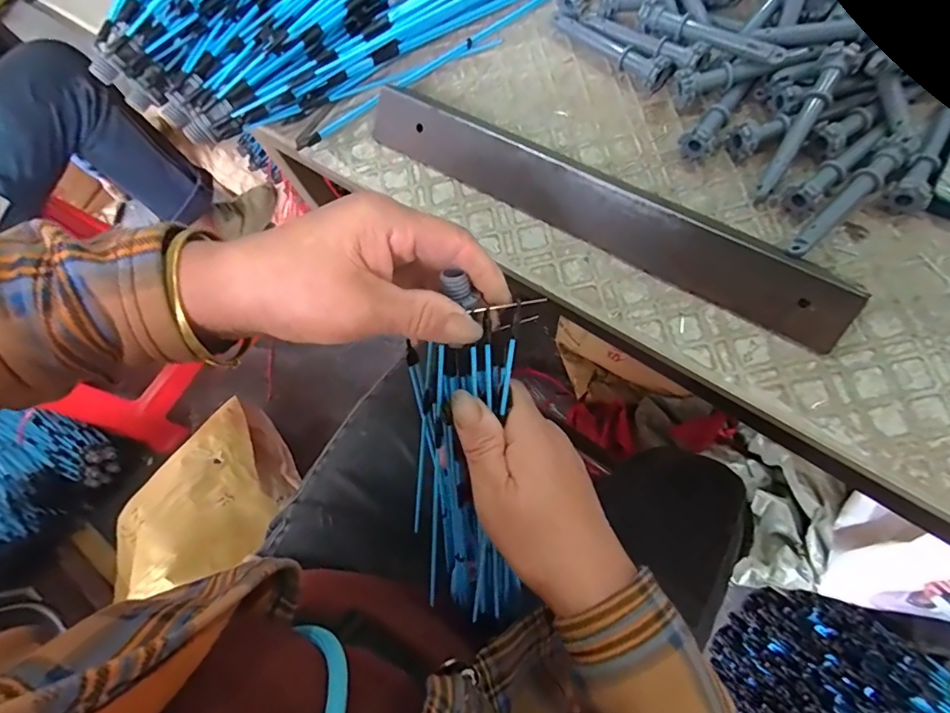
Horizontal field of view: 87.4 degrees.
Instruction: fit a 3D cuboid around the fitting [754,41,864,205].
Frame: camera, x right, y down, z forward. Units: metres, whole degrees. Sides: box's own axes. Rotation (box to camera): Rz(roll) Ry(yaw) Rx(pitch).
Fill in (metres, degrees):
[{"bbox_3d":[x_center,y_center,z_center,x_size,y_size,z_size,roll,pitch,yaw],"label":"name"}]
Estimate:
[{"bbox_3d":[0.192,-0.135,0.292,0.018,0.014,0.094,30,95,10],"label":"fitting"}]

